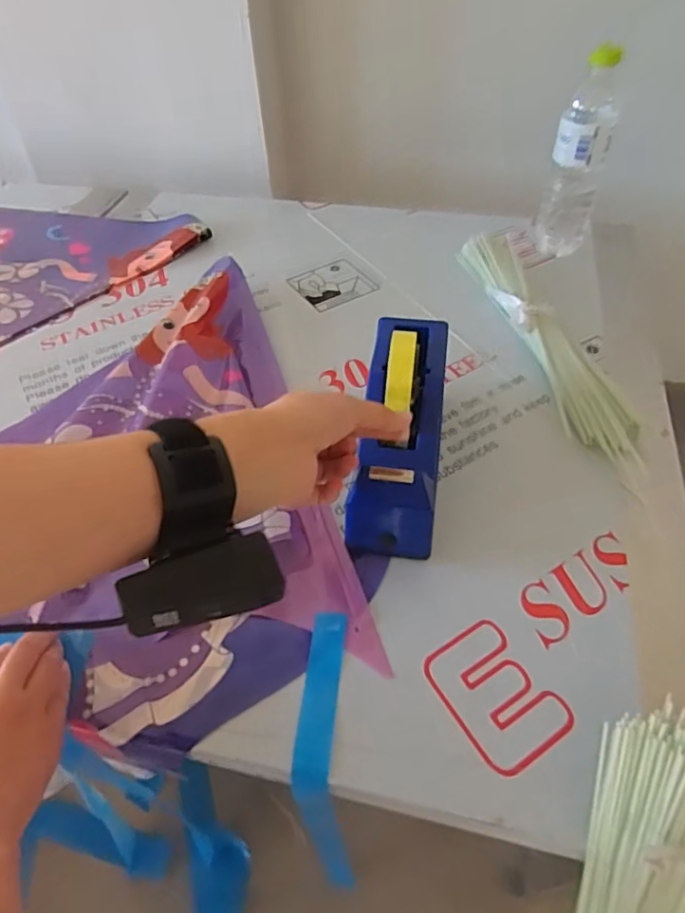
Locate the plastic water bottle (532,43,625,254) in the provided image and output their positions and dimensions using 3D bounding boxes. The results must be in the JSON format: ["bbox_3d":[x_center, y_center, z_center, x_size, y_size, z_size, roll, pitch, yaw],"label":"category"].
[{"bbox_3d":[0.291,-0.365,0.702,0.062,0.227,0.052,18,52,16],"label":"plastic water bottle"}]

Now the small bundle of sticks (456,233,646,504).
[{"bbox_3d":[0.222,-0.127,0.627,0.061,0.034,0.402,-9,49,-5],"label":"small bundle of sticks"}]

